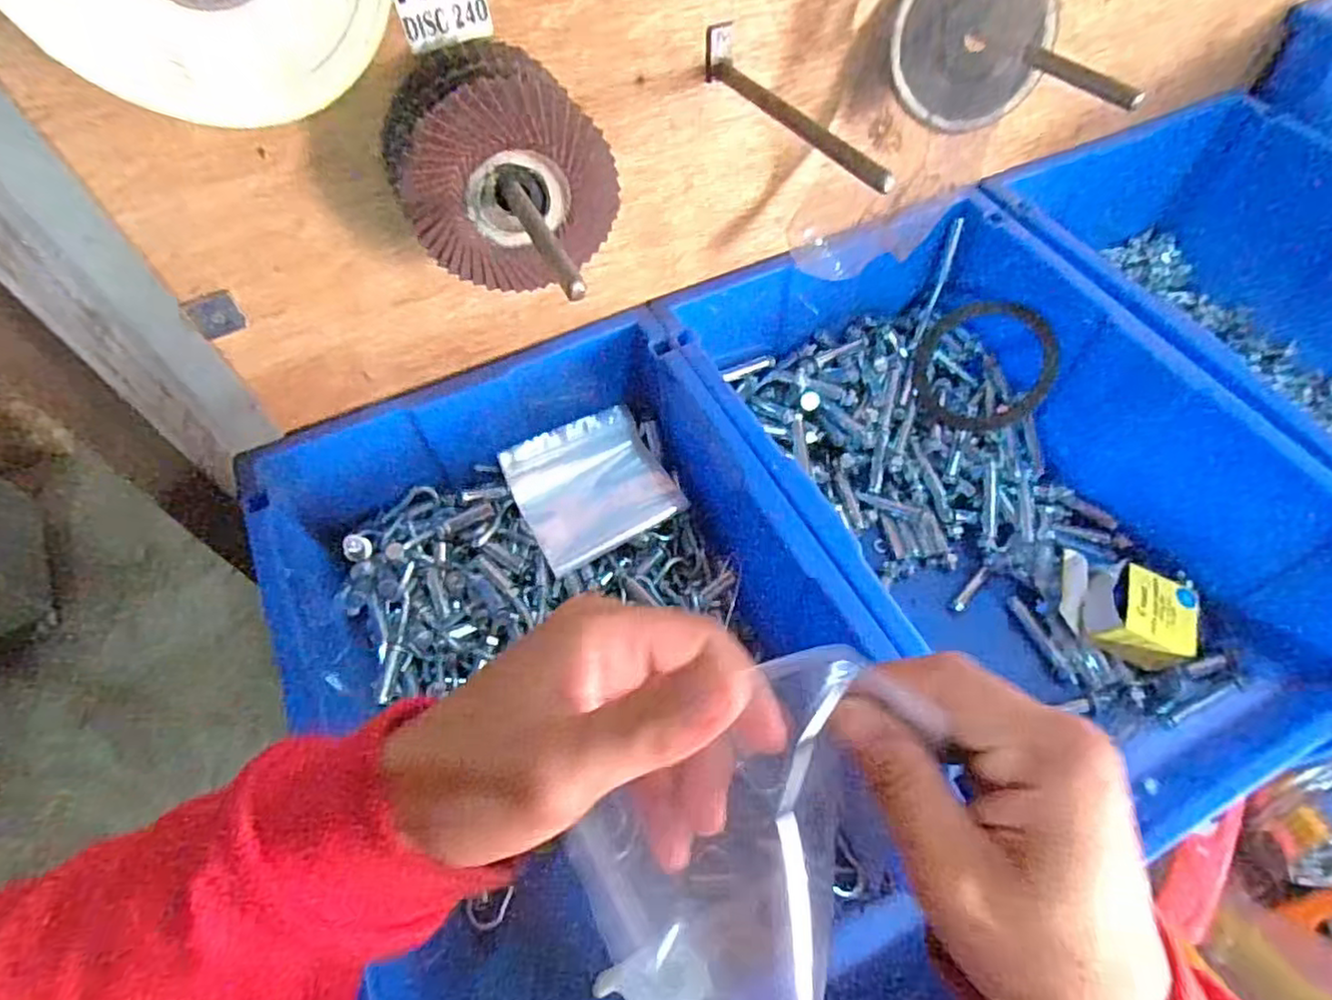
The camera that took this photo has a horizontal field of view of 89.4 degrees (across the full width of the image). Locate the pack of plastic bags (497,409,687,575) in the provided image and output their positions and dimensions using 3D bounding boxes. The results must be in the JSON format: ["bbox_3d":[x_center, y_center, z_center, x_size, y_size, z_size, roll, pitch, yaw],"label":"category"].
[{"bbox_3d":[-0.056,-0.012,0.511,0.110,0.031,0.100,-26,60,-14],"label":"pack of plastic bags"}]

